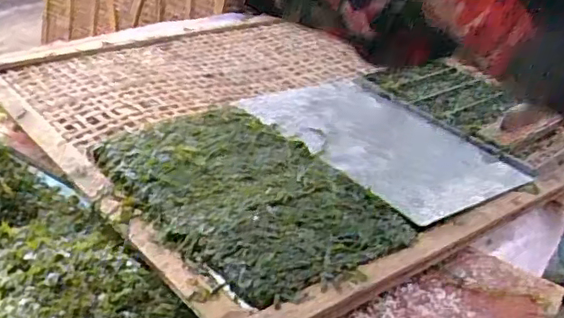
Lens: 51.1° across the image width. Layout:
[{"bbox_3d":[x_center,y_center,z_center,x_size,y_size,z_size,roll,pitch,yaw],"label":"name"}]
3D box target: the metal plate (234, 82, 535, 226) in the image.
[{"bbox_3d":[0.154,-0.034,0.924,0.303,0.010,0.387,-10,31,-37],"label":"metal plate"}]

